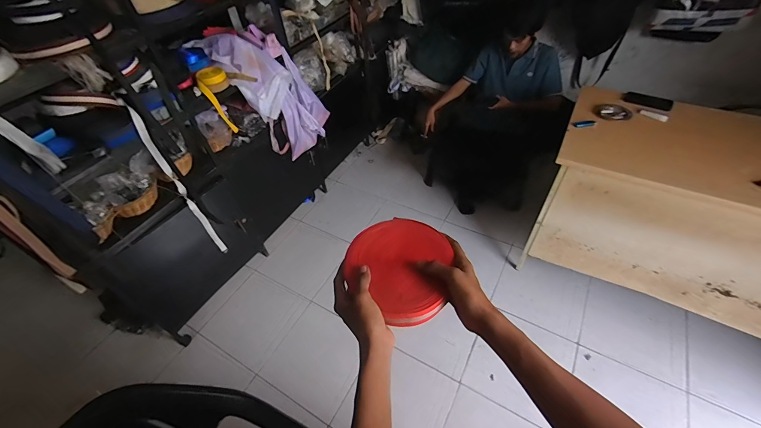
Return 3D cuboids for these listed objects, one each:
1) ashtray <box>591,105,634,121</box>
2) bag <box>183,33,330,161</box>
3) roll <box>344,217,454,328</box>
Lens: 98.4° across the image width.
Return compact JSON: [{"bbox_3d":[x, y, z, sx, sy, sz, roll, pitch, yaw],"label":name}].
[{"bbox_3d":[0.936,-0.412,1.327,0.134,0.014,0.110,30,57,27],"label":"ashtray"},{"bbox_3d":[-0.496,-0.541,1.530,0.354,0.675,0.218,-43,53,7],"label":"bag"},{"bbox_3d":[0.028,0.076,0.507,0.155,0.024,0.183,-2,48,3],"label":"roll"}]

